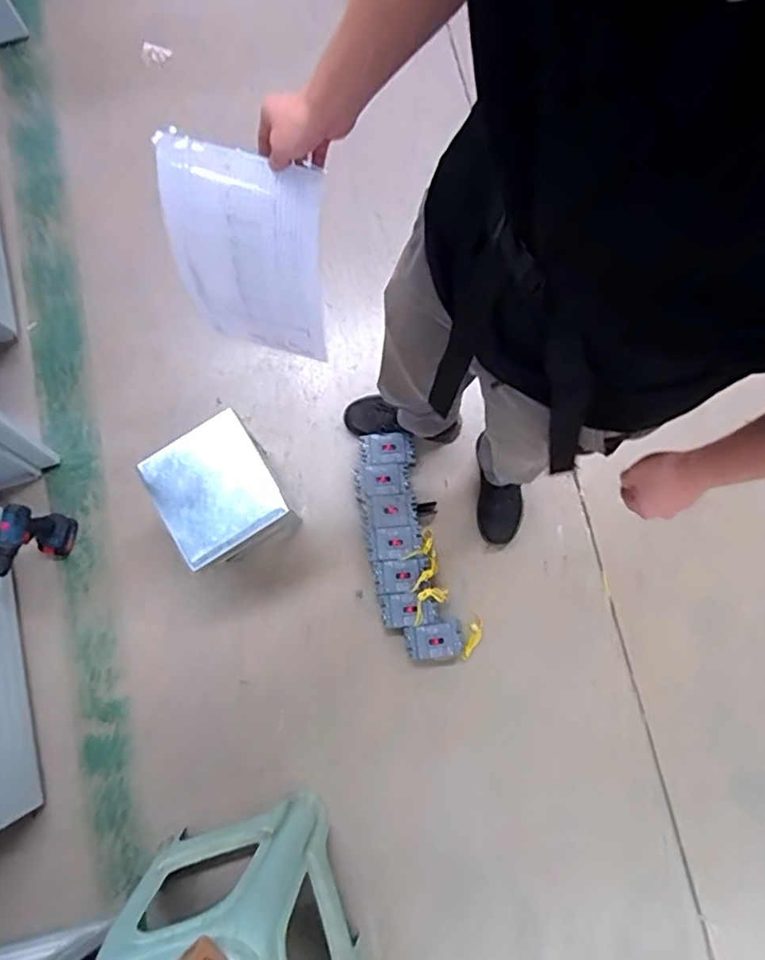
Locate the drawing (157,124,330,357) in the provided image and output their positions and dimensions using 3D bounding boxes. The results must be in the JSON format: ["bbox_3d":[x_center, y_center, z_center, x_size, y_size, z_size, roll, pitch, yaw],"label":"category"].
[{"bbox_3d":[-0.177,-0.282,0.786,0.212,0.299,0.042,24,58,9],"label":"drawing"}]

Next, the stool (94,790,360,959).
[{"bbox_3d":[-0.277,0.867,1.076,0.377,0.494,0.346,-18,78,-1],"label":"stool"}]

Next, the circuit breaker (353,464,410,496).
[{"bbox_3d":[-0.001,0.004,1.440,0.131,0.071,0.078,-3,78,2],"label":"circuit breaker"}]

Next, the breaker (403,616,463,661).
[{"bbox_3d":[0.115,0.366,1.373,0.133,0.067,0.079,-9,78,0],"label":"breaker"}]

